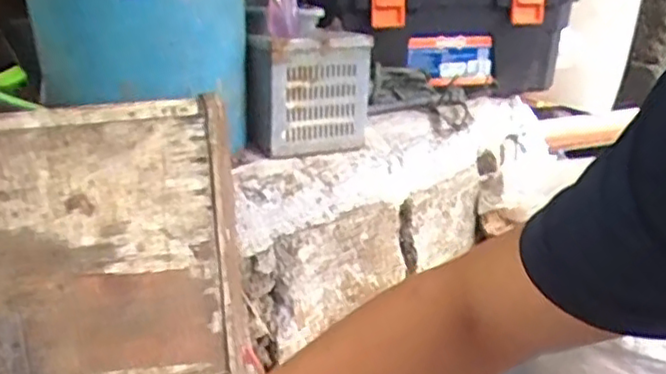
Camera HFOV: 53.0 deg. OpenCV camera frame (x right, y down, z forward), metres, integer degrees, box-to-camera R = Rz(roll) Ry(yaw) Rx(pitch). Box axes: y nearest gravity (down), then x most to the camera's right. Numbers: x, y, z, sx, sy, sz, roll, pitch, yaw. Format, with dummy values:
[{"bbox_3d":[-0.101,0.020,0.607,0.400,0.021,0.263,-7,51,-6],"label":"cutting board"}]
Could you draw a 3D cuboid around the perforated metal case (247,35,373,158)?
[{"bbox_3d":[-0.033,-0.129,0.912,0.170,0.150,0.067,-11,25,-28],"label":"perforated metal case"}]

